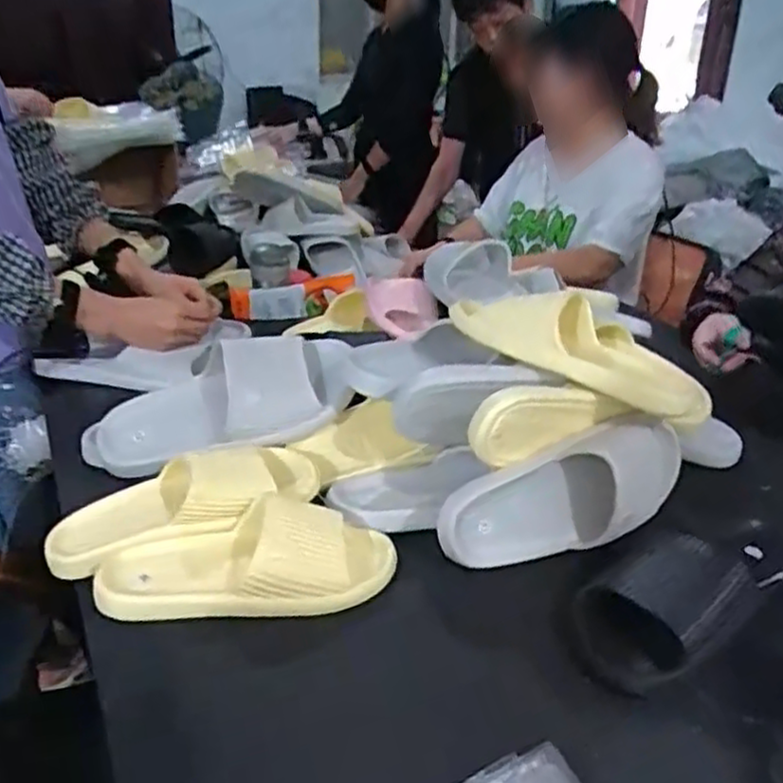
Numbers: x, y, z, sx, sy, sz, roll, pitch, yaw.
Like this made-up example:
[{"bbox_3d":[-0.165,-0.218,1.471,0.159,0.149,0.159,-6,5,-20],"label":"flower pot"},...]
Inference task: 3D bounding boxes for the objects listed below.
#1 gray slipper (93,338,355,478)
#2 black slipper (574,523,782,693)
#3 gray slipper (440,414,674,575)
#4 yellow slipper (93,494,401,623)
[{"bbox_3d":[-0.189,0.011,0.805,0.286,0.106,0.104,-18,27,-1],"label":"gray slipper"},{"bbox_3d":[0.259,0.157,0.615,0.251,0.064,0.100,-14,29,-29],"label":"black slipper"},{"bbox_3d":[0.171,0.095,0.685,0.256,0.093,0.074,-11,28,-25],"label":"gray slipper"},{"bbox_3d":[-0.125,0.148,0.646,0.256,0.059,0.104,-3,25,-8],"label":"yellow slipper"}]

